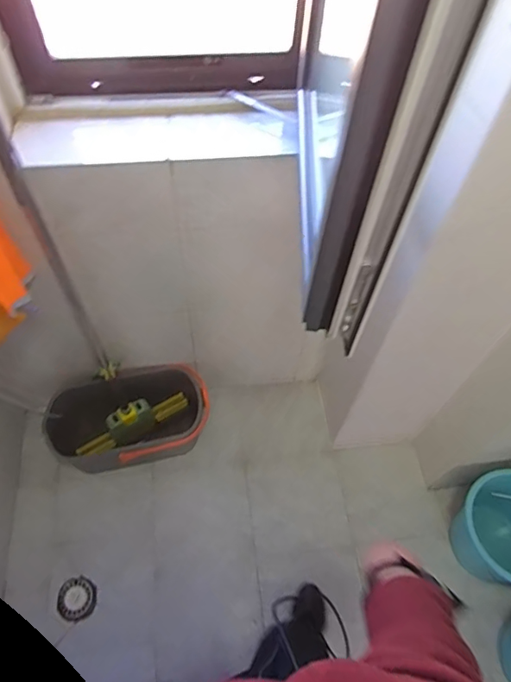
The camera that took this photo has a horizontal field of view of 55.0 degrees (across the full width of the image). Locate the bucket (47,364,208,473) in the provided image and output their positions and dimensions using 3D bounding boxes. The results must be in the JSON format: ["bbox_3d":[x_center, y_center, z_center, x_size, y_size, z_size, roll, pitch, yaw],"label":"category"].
[{"bbox_3d":[-0.375,0.255,1.502,0.465,0.225,0.239,-12,60,-10],"label":"bucket"}]

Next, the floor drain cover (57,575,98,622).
[{"bbox_3d":[-0.484,0.703,1.336,0.106,0.014,0.100,34,63,17],"label":"floor drain cover"}]

